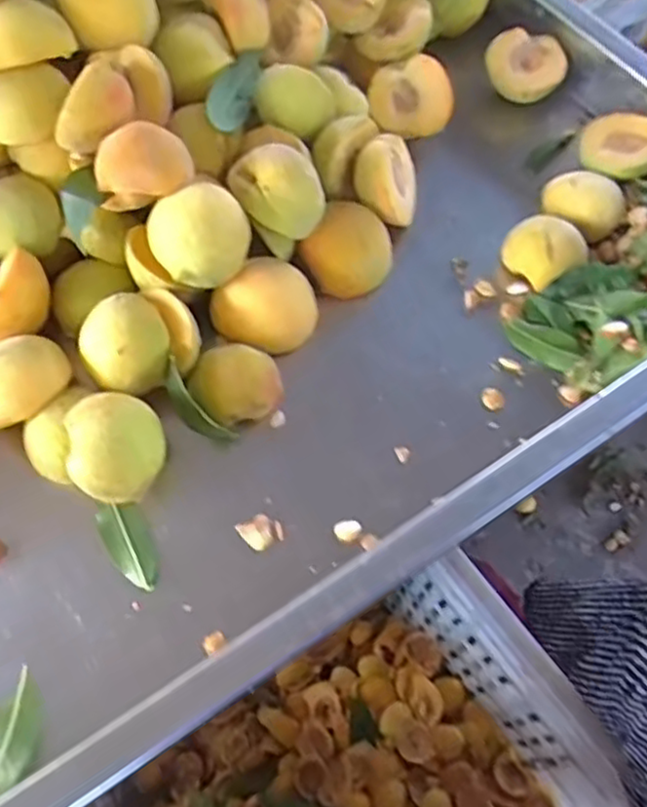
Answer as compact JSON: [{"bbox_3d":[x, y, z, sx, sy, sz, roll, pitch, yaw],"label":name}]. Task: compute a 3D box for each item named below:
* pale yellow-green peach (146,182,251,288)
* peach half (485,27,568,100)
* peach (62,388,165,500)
[{"bbox_3d":[-0.075,-0.100,0.424,0.058,0.055,0.048,-13,64,-8],"label":"pale yellow-green peach"},{"bbox_3d":[0.161,-0.269,0.560,0.061,0.029,0.052,14,90,7],"label":"peach half"},{"bbox_3d":[-0.116,0.028,0.395,0.048,0.050,0.053,-5,63,-4],"label":"peach"}]

